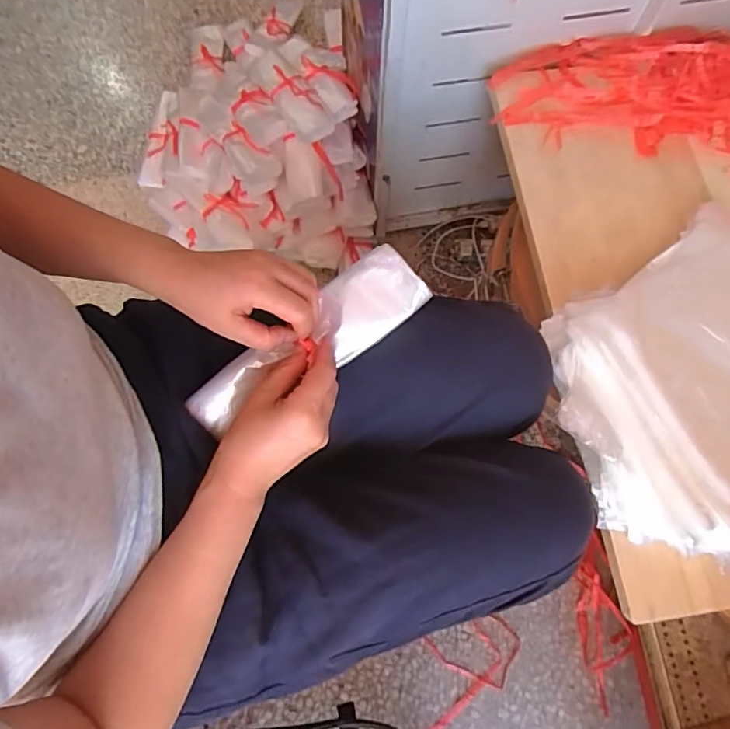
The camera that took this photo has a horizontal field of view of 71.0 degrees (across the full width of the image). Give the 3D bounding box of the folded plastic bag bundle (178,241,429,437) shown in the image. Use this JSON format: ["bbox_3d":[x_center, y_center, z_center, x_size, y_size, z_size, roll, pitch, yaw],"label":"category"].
[{"bbox_3d":[-0.055,-0.021,0.452,0.225,0.017,0.068,-32,74,-2],"label":"folded plastic bag bundle"}]

